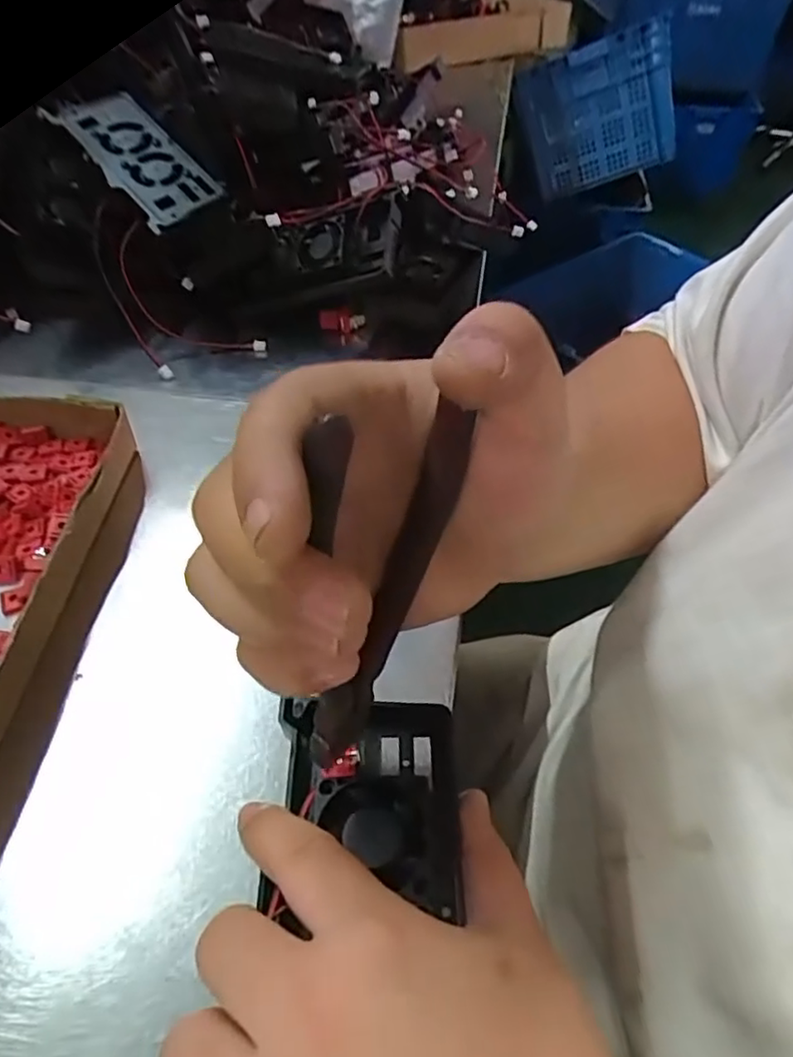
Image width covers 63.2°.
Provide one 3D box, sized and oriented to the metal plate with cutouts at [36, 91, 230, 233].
[{"bbox_3d":[-0.190,-0.273,0.470,0.064,0.011,0.147,-33,72,-26],"label":"metal plate with cutouts"}]

